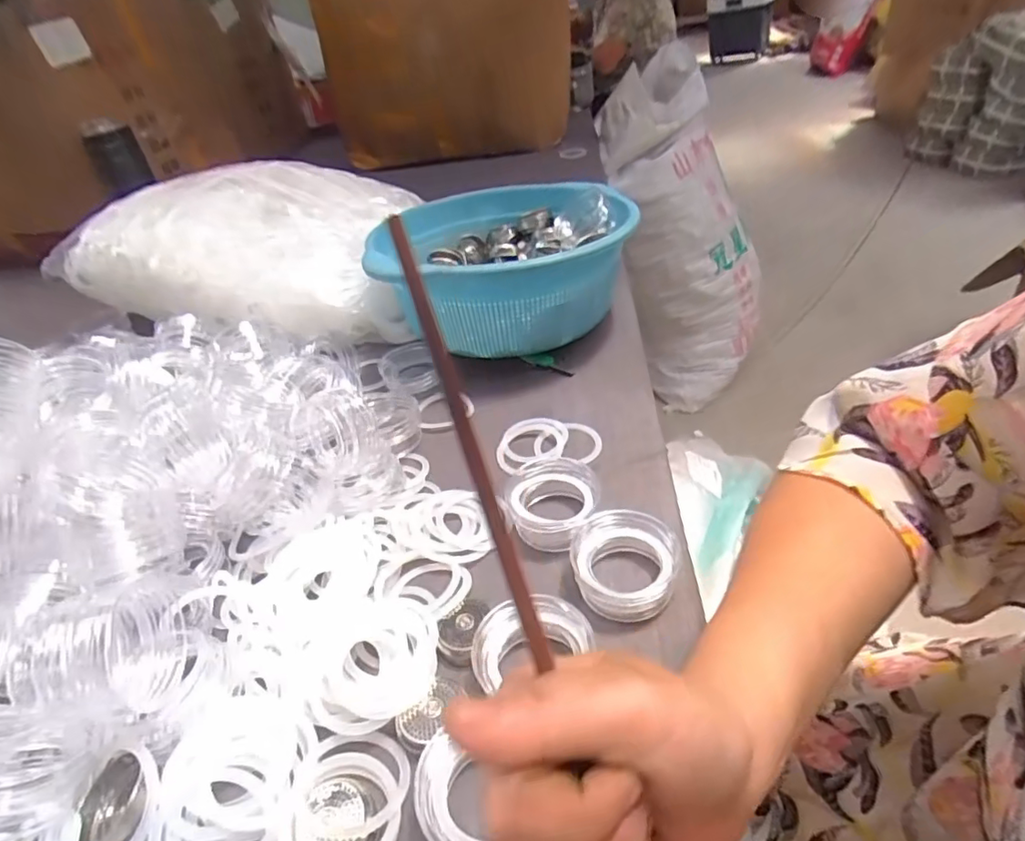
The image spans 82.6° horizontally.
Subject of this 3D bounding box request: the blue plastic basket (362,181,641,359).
[{"bbox_3d":[0.000,-0.168,0.650,0.249,0.129,0.273,-6,38,5],"label":"blue plastic basket"}]

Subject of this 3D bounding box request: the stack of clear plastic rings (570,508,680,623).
[{"bbox_3d":[0.074,0.094,0.383,0.067,0.029,0.066,-4,38,7],"label":"stack of clear plastic rings"}]

